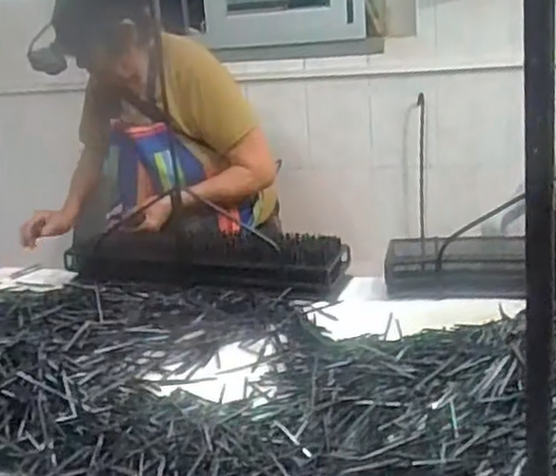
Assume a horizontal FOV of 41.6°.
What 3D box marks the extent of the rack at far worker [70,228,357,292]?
[{"bbox_3d":[-0.172,0.051,1.523,0.622,0.108,0.142,0,16,12],"label":"rack at far worker"}]

